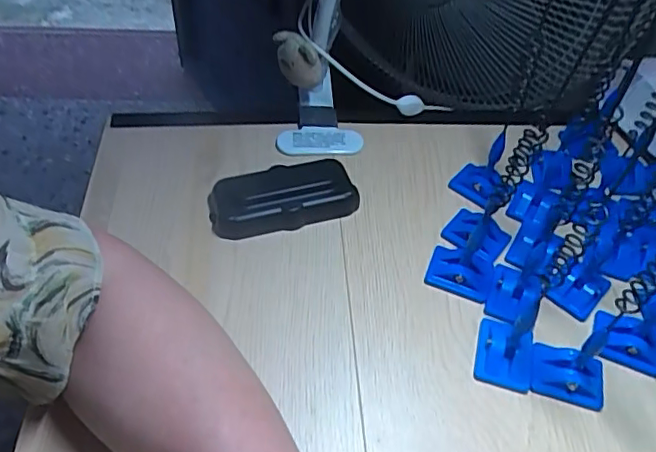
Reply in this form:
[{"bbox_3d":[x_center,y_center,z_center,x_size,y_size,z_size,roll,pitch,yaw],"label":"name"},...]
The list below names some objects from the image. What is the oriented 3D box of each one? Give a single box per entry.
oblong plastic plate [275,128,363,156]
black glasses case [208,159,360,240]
[{"bbox_3d":[-0.007,-0.072,0.482,0.073,0.010,0.030,-4,50,-7],"label":"oblong plastic plate"},{"bbox_3d":[-0.036,-0.022,0.435,0.110,0.033,0.051,-14,52,-14],"label":"black glasses case"}]

